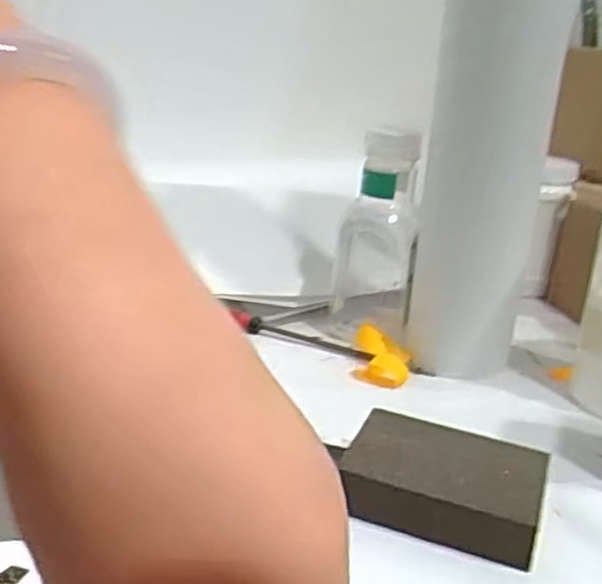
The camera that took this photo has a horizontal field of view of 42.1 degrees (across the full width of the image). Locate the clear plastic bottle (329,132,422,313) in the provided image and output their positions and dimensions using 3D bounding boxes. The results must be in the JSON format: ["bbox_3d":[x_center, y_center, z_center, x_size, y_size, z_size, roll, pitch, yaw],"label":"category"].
[{"bbox_3d":[0.060,-0.050,0.601,0.057,0.155,0.061,2,48,-7],"label":"clear plastic bottle"}]

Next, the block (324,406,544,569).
[{"bbox_3d":[0.072,0.097,0.400,0.096,0.028,0.069,11,20,18],"label":"block"}]

